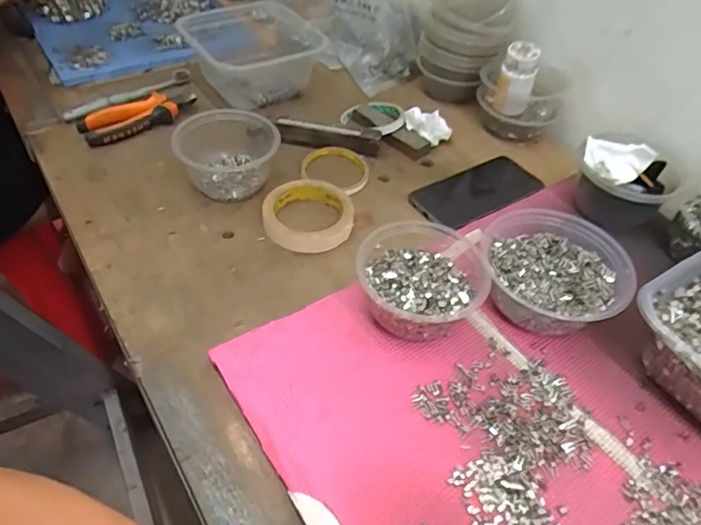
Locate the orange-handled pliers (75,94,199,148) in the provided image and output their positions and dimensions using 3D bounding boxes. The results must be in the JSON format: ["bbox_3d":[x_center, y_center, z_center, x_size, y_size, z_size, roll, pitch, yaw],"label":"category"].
[{"bbox_3d":[-0.270,-0.188,0.686,0.145,0.024,0.059,-24,54,-24],"label":"orange-handled pliers"}]

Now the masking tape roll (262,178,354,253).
[{"bbox_3d":[-0.047,-0.056,0.589,0.096,0.019,0.092,2,47,-2],"label":"masking tape roll"}]

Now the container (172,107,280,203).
[{"bbox_3d":[-0.141,-0.126,0.617,0.111,0.065,0.111,2,47,-2],"label":"container"}]

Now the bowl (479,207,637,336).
[{"bbox_3d":[0.189,0.012,0.508,0.135,0.061,0.129,2,47,-2],"label":"bowl"}]

